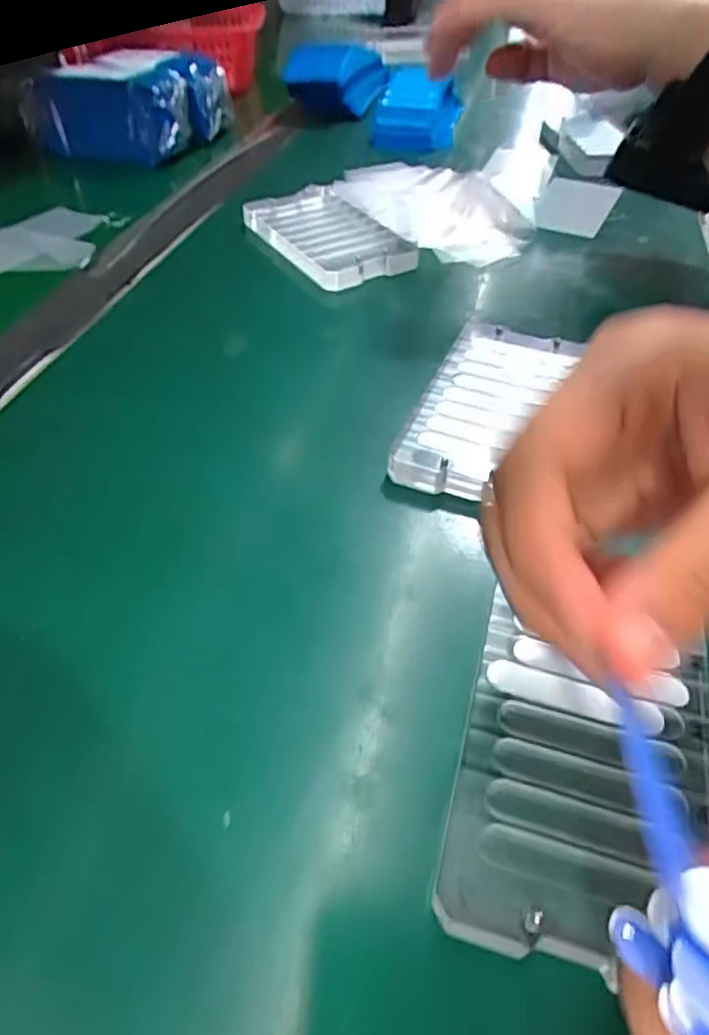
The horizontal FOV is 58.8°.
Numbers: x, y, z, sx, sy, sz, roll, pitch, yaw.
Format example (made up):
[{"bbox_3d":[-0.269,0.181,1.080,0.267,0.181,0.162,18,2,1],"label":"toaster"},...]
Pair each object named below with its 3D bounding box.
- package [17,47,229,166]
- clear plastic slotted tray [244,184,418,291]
[{"bbox_3d":[-0.200,-0.367,0.561,0.136,0.064,0.105,10,47,11],"label":"package"},{"bbox_3d":[-0.018,-0.192,0.427,0.073,0.019,0.125,-23,49,-20],"label":"clear plastic slotted tray"}]

